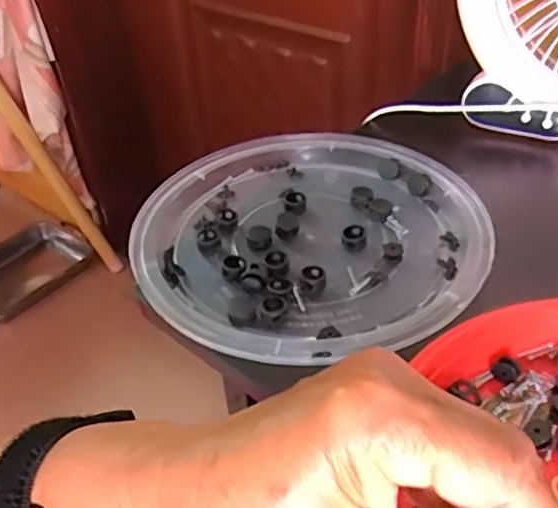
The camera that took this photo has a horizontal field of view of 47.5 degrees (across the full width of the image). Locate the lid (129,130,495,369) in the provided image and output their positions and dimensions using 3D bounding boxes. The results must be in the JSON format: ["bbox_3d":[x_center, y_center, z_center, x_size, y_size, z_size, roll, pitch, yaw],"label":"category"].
[{"bbox_3d":[0.021,-0.016,0.439,0.229,0.017,0.227,-3,40,2],"label":"lid"}]

